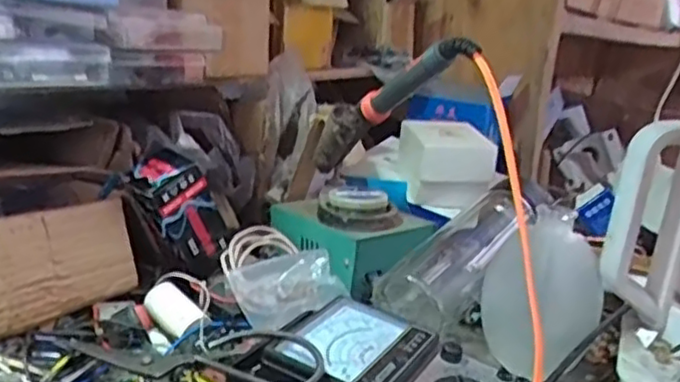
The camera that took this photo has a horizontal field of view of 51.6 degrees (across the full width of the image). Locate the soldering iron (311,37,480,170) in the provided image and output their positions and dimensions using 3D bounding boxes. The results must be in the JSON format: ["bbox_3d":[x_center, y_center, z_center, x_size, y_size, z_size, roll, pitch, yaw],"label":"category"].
[{"bbox_3d":[0.033,-0.074,0.590,0.021,0.038,0.250,-3,-15,-29],"label":"soldering iron"}]

